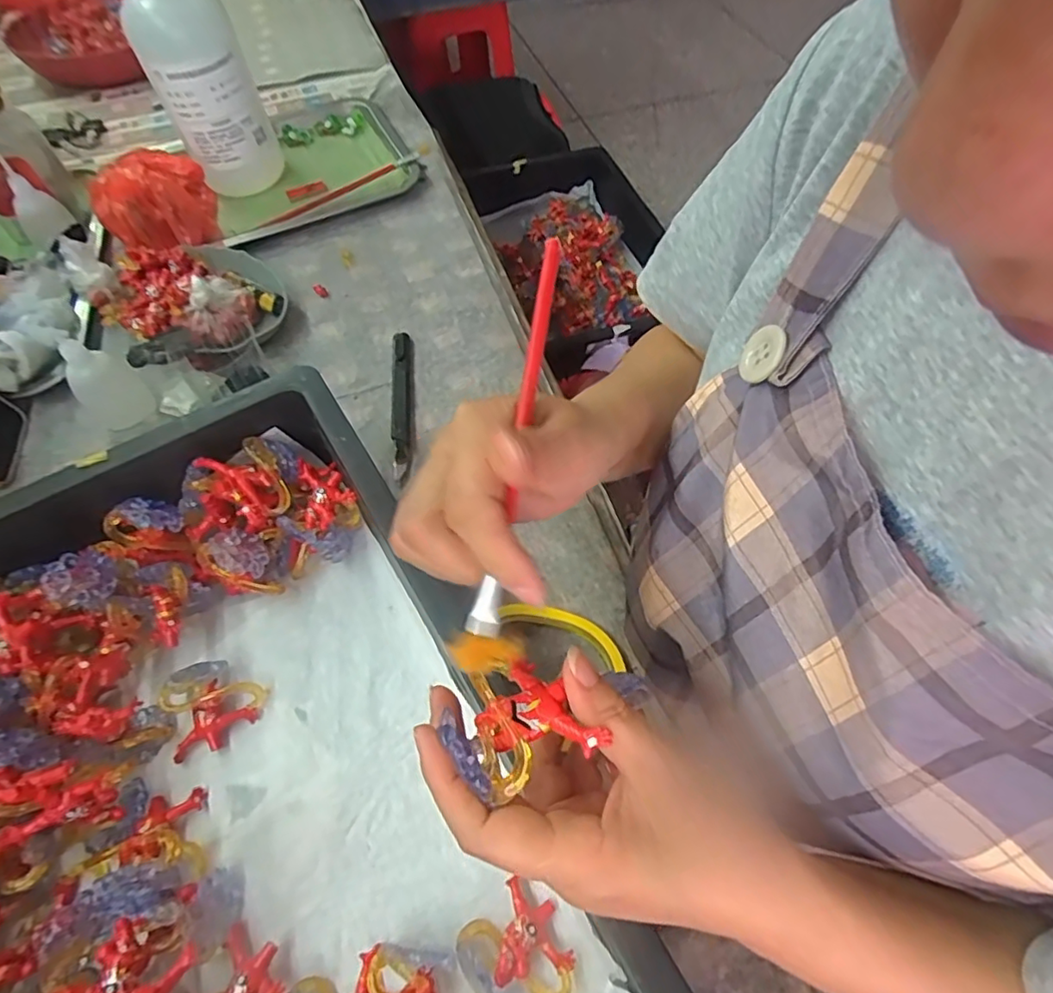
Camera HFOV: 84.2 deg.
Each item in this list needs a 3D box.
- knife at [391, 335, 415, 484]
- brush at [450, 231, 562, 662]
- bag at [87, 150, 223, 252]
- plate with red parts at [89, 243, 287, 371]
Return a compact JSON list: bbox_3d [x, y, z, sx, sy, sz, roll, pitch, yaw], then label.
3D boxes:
[{"bbox_3d":[-0.105,-0.081,0.492,0.017,0.012,0.154,-5,59,-3],"label":"knife"},{"bbox_3d":[-0.002,-0.019,0.212,0.023,0.007,0.161,9,79,5],"label":"brush"},{"bbox_3d":[-0.368,-0.296,0.578,0.107,0.073,0.120,-30,63,-17],"label":"bag"},{"bbox_3d":[-0.294,-0.175,0.523,0.143,0.054,0.157,0,59,0],"label":"plate with red parts"}]

